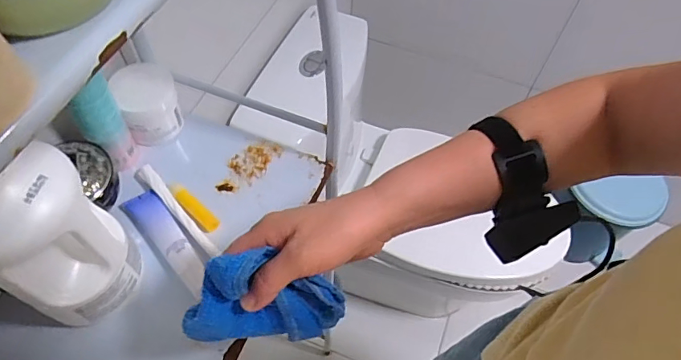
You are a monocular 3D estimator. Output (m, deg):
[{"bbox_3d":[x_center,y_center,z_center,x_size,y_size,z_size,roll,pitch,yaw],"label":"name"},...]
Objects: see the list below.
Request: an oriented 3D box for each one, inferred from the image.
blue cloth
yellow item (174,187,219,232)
[{"bbox_3d":[-0.056,0.088,0.352,0.115,0.068,0.047,5,55,-2],"label":"blue cloth"},{"bbox_3d":[-0.154,0.030,0.500,0.061,0.013,0.014,37,61,20],"label":"yellow item"}]

